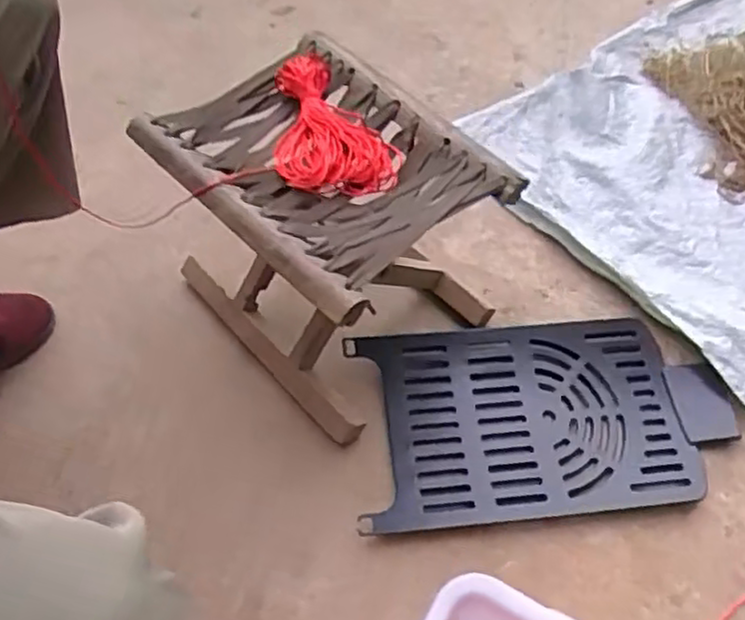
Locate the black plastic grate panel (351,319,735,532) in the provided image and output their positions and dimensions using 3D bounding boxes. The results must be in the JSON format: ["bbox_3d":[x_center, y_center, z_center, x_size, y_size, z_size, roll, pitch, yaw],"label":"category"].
[{"bbox_3d":[0.193,0.122,0.813,0.405,0.027,0.227,-5,53,-3],"label":"black plastic grate panel"}]

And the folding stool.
[{"bbox_3d":[-0.059,-0.074,0.804,0.275,0.284,0.316,-36,66,-21],"label":"folding stool"}]

